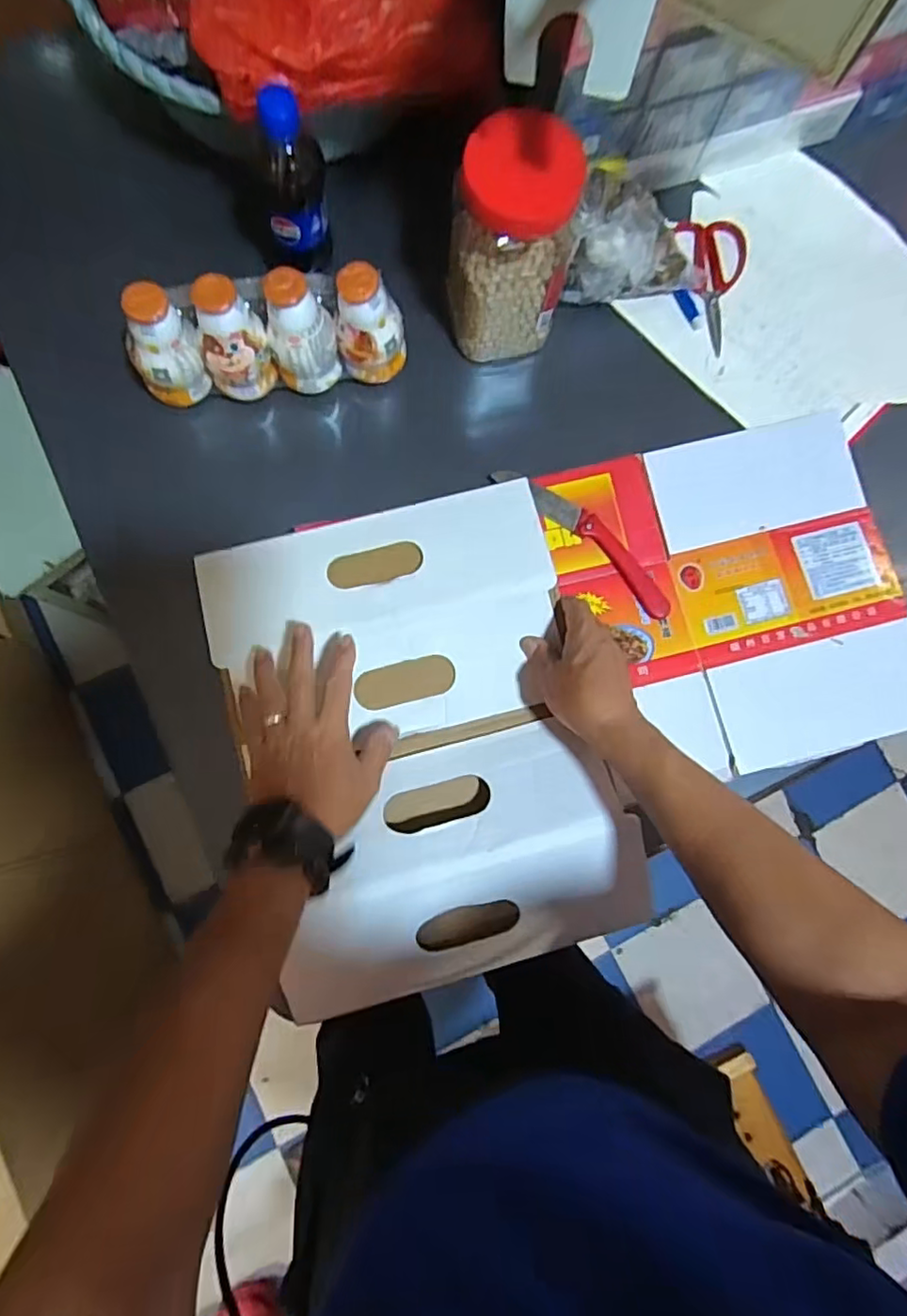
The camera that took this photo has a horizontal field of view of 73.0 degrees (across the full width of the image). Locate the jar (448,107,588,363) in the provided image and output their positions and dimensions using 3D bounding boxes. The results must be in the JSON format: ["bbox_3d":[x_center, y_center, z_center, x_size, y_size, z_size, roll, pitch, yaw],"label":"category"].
[{"bbox_3d":[0.049,-0.353,0.531,0.101,0.158,0.093,-1,82,-4],"label":"jar"}]

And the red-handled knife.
[{"bbox_3d":[0.126,-0.114,0.578,0.205,0.011,0.035,40,81,3],"label":"red-handled knife"}]

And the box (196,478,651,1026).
[{"bbox_3d":[-0.029,0.065,0.516,0.293,0.052,0.392,-14,83,-5],"label":"box"}]

